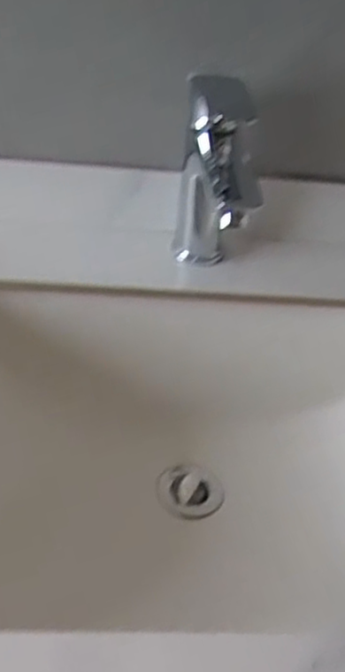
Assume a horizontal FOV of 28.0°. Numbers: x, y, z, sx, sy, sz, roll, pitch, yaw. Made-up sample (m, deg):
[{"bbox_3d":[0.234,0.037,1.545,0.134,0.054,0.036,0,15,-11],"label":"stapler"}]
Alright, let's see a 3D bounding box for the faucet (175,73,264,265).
[{"bbox_3d":[0.032,-0.094,0.554,0.059,0.173,0.143,8,39,0],"label":"faucet"}]

